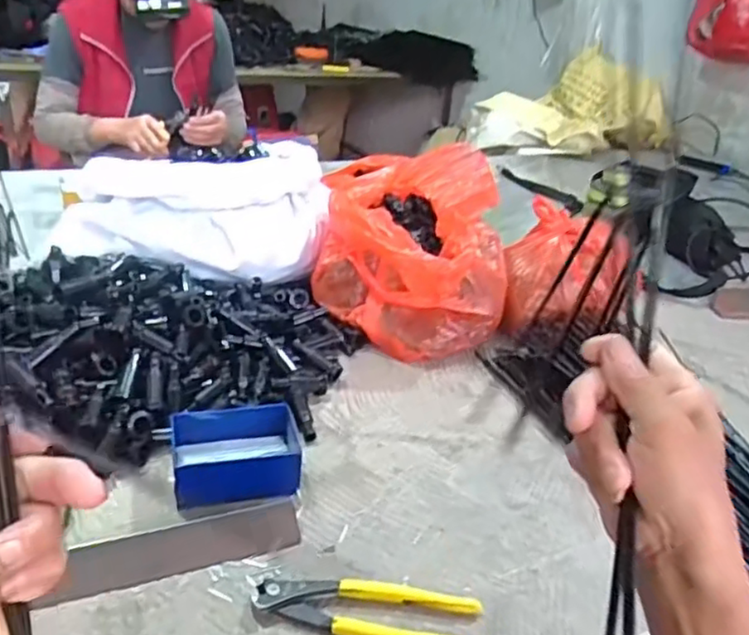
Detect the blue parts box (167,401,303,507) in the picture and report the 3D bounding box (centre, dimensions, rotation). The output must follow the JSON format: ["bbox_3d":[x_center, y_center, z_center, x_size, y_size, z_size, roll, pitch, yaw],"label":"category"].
[{"bbox_3d":[-0.123,0.123,0.601,0.110,0.041,0.084,-3,29,-16],"label":"blue parts box"}]

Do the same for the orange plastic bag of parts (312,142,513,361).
[{"bbox_3d":[0.055,-0.102,0.936,0.258,0.164,0.355,8,28,3],"label":"orange plastic bag of parts"}]

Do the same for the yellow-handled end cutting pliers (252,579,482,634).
[{"bbox_3d":[-0.004,0.211,0.482,0.160,0.015,0.050,6,28,0],"label":"yellow-handled end cutting pliers"}]

